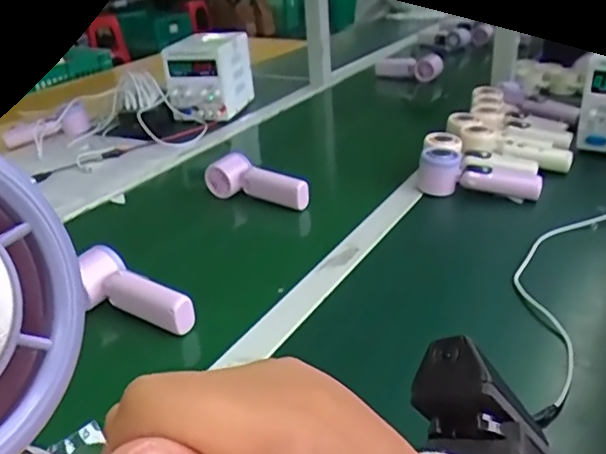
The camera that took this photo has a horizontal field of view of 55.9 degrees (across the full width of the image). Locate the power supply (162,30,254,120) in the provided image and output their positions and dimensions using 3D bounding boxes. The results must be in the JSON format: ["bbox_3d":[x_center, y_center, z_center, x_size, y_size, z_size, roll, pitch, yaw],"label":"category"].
[{"bbox_3d":[-0.210,-0.346,1.277,0.126,0.172,0.193,6,29,18],"label":"power supply"}]

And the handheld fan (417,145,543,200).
[{"bbox_3d":[0.258,-0.076,0.836,0.170,0.068,0.053,12,32,27],"label":"handheld fan"}]

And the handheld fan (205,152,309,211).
[{"bbox_3d":[-0.072,-0.067,0.860,0.178,0.059,0.038,18,35,35],"label":"handheld fan"}]

